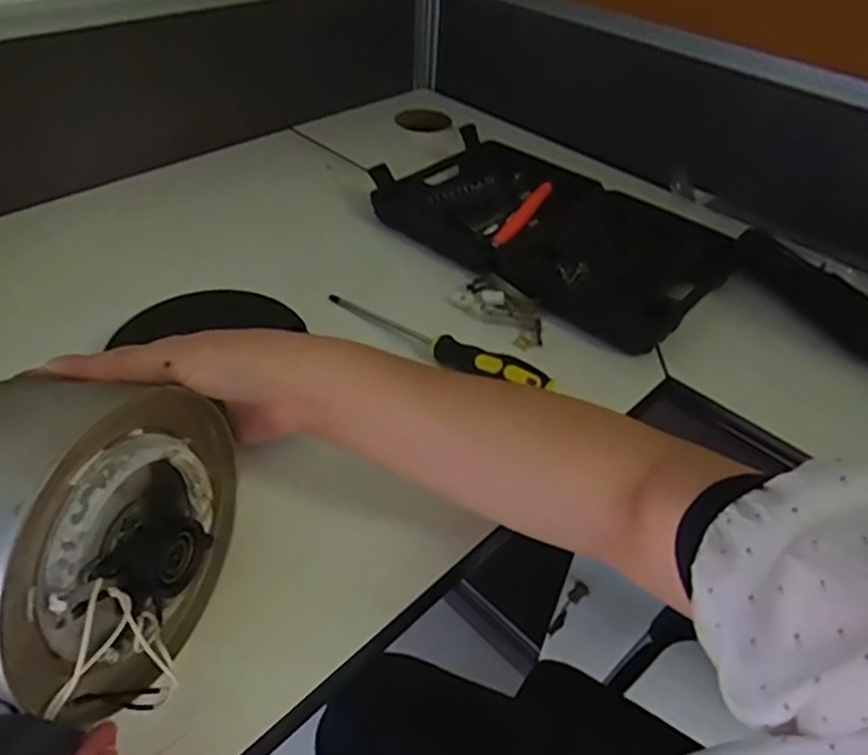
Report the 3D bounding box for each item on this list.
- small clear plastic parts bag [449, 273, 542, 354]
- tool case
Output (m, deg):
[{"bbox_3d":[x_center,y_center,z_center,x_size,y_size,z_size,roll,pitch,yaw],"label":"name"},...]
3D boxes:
[{"bbox_3d":[0.063,-0.062,0.581,0.050,0.015,0.095,-31,53,-32],"label":"small clear plastic parts bag"},{"bbox_3d":[0.115,-0.157,0.679,0.357,0.033,0.214,35,51,28],"label":"tool case"}]

